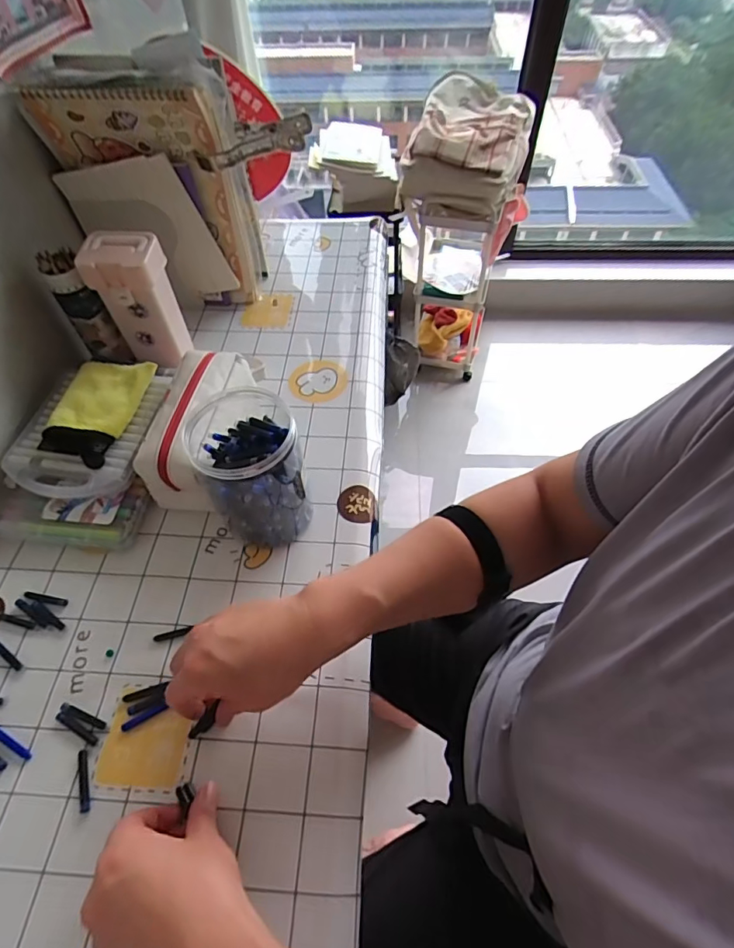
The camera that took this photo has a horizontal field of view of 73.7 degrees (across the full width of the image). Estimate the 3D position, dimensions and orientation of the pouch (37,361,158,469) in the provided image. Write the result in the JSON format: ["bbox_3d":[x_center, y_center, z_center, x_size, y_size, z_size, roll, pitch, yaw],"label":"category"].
[{"bbox_3d":[-0.311,-0.078,0.563,0.081,0.029,0.141,7,59,6],"label":"pouch"}]

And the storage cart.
[{"bbox_3d":[0.276,-0.723,1.520,0.342,0.671,0.423,8,59,6],"label":"storage cart"}]

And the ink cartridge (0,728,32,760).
[{"bbox_3d":[-0.311,0.232,0.426,0.052,0.004,0.008,23,58,16],"label":"ink cartridge"}]

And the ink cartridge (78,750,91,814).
[{"bbox_3d":[-0.236,0.255,0.407,0.008,0.004,0.046,-17,56,-11],"label":"ink cartridge"}]

